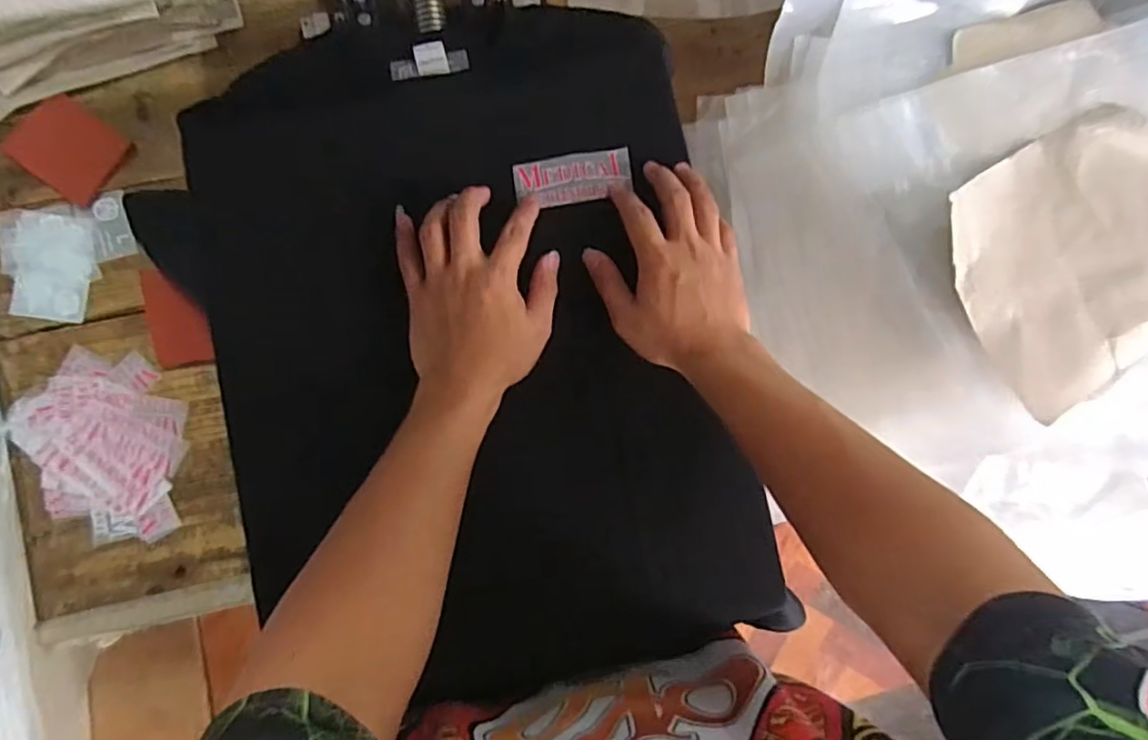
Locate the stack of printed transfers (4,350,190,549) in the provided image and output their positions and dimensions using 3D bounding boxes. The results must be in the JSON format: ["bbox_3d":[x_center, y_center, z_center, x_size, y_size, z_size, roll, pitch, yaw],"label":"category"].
[{"bbox_3d":[-0.429,0.074,0.578,0.145,0.015,0.173,-43,89,-7],"label":"stack of printed transfers"}]

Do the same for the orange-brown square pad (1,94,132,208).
[{"bbox_3d":[-0.481,-0.213,0.588,0.096,0.009,0.076,36,83,0],"label":"orange-brown square pad"}]

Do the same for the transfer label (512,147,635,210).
[{"bbox_3d":[-0.001,-0.153,0.495,0.092,0.006,0.040,-9,86,-3],"label":"transfer label"}]

